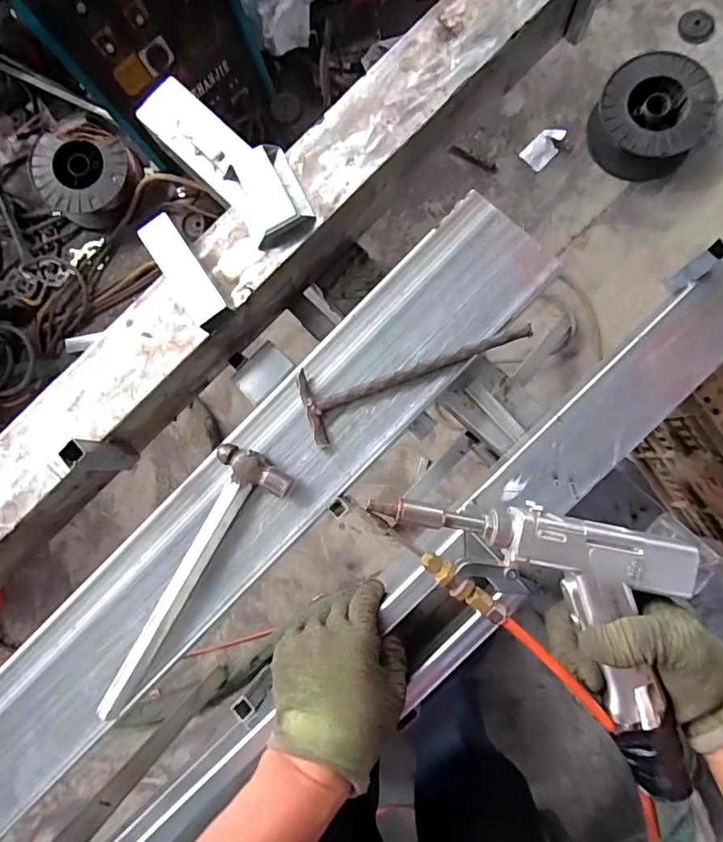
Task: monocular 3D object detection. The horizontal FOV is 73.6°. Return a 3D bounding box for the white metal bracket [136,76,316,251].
[{"bbox_3d":[-0.181,-0.342,0.636,0.092,0.077,0.368,-43,61,1],"label":"white metal bracket"}]

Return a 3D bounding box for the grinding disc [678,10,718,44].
[{"bbox_3d":[0.859,-1.011,1.235,0.088,0.008,0.079,40,91,7],"label":"grinding disc"}]

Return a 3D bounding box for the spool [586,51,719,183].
[{"bbox_3d":[0.704,-0.741,1.192,0.253,0.134,0.244,0,86,6],"label":"spool"}]

